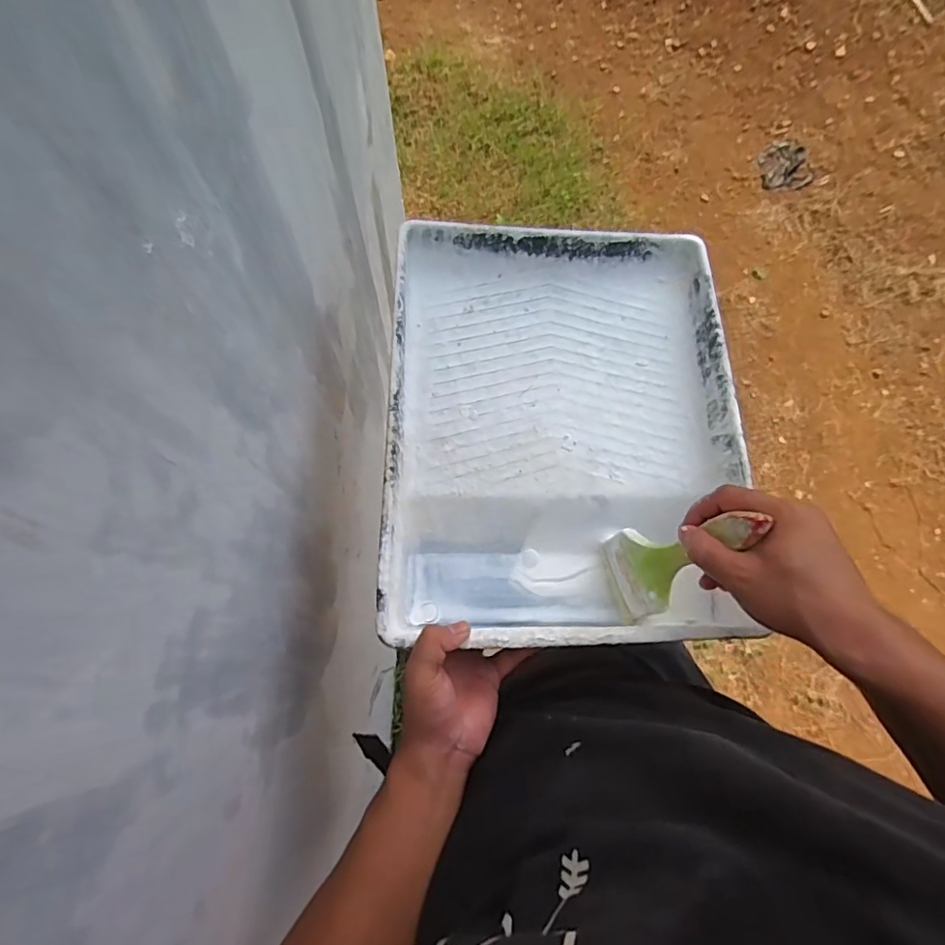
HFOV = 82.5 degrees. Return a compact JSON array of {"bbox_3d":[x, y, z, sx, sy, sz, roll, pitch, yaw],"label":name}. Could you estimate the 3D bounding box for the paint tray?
[{"bbox_3d":[0.073,-0.041,0.459,0.275,0.083,0.347,1,74,-2],"label":"paint tray"}]

